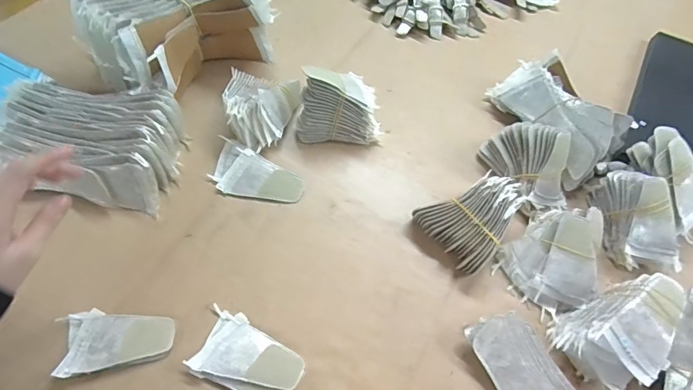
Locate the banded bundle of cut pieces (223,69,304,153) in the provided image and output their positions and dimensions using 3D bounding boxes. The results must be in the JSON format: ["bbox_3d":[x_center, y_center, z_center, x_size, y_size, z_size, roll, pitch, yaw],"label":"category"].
[{"bbox_3d":[-0.115,-0.116,0.559,0.090,0.060,0.107,11,58,2],"label":"banded bundle of cut pieces"}]

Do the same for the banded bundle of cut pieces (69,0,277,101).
[{"bbox_3d":[-0.225,-0.225,0.587,0.147,0.113,0.225,40,64,18],"label":"banded bundle of cut pieces"}]

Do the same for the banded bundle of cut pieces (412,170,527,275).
[{"bbox_3d":[0.147,0.026,0.493,0.100,0.060,0.089,-32,66,-22],"label":"banded bundle of cut pieces"}]

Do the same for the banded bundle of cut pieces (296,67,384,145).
[{"bbox_3d":[-0.009,-0.119,0.557,0.112,0.085,0.073,-3,59,-7],"label":"banded bundle of cut pieces"}]

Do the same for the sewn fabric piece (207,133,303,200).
[{"bbox_3d":[-0.114,-0.020,0.526,0.115,0.015,0.060,28,60,12],"label":"sewn fabric piece"}]

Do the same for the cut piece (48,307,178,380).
[{"bbox_3d":[-0.222,0.137,0.415,0.100,0.010,0.061,-8,60,-10],"label":"cut piece"}]

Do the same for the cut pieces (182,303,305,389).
[{"bbox_3d":[-0.094,0.159,0.416,0.101,0.011,0.063,23,59,9],"label":"cut pieces"}]

